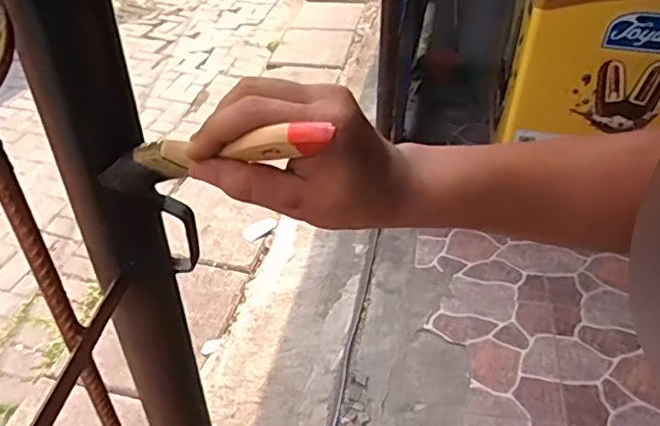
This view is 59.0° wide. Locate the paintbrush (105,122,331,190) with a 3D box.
[{"bbox_3d":[-0.071,-0.031,0.317,0.170,0.028,0.016,-4,35,38],"label":"paintbrush"}]

